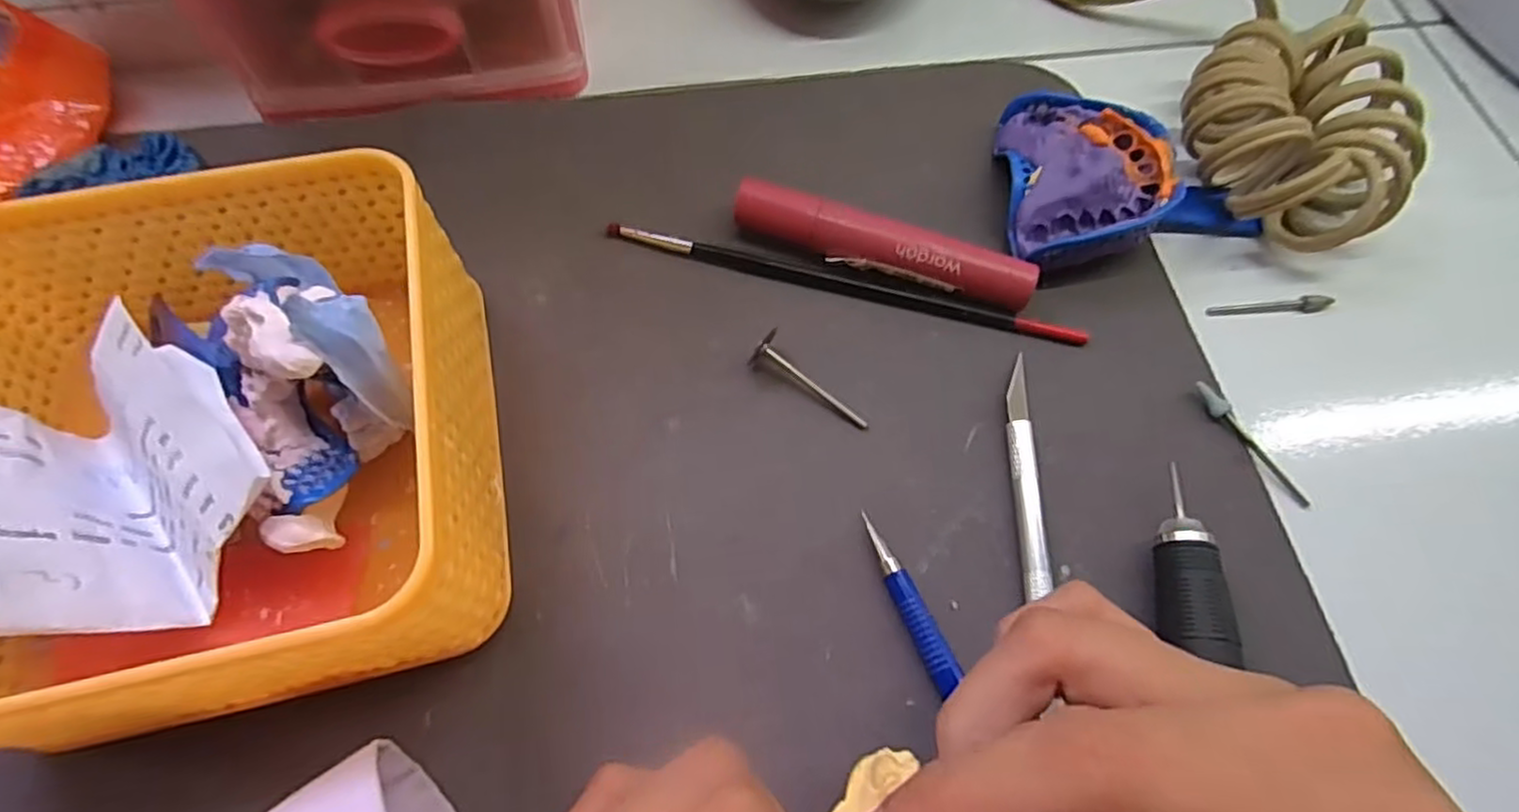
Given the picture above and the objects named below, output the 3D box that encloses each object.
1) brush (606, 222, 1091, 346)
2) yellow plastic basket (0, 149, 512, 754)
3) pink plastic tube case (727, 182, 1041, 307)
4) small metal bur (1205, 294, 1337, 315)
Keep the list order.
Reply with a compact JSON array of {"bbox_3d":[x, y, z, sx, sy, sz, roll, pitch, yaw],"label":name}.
[{"bbox_3d":[0.029,-0.045,0.250,0.170,0.005,0.007,14,66,6],"label":"brush"},{"bbox_3d":[-0.144,0.011,0.189,0.131,0.065,0.136,-12,66,-6],"label":"yellow plastic basket"},{"bbox_3d":[0.042,-0.054,0.248,0.105,0.018,0.014,19,66,8],"label":"pink plastic tube case"},{"bbox_3d":[0.184,-0.035,0.254,0.044,0.007,0.007,-6,65,-4],"label":"small metal bur"}]

